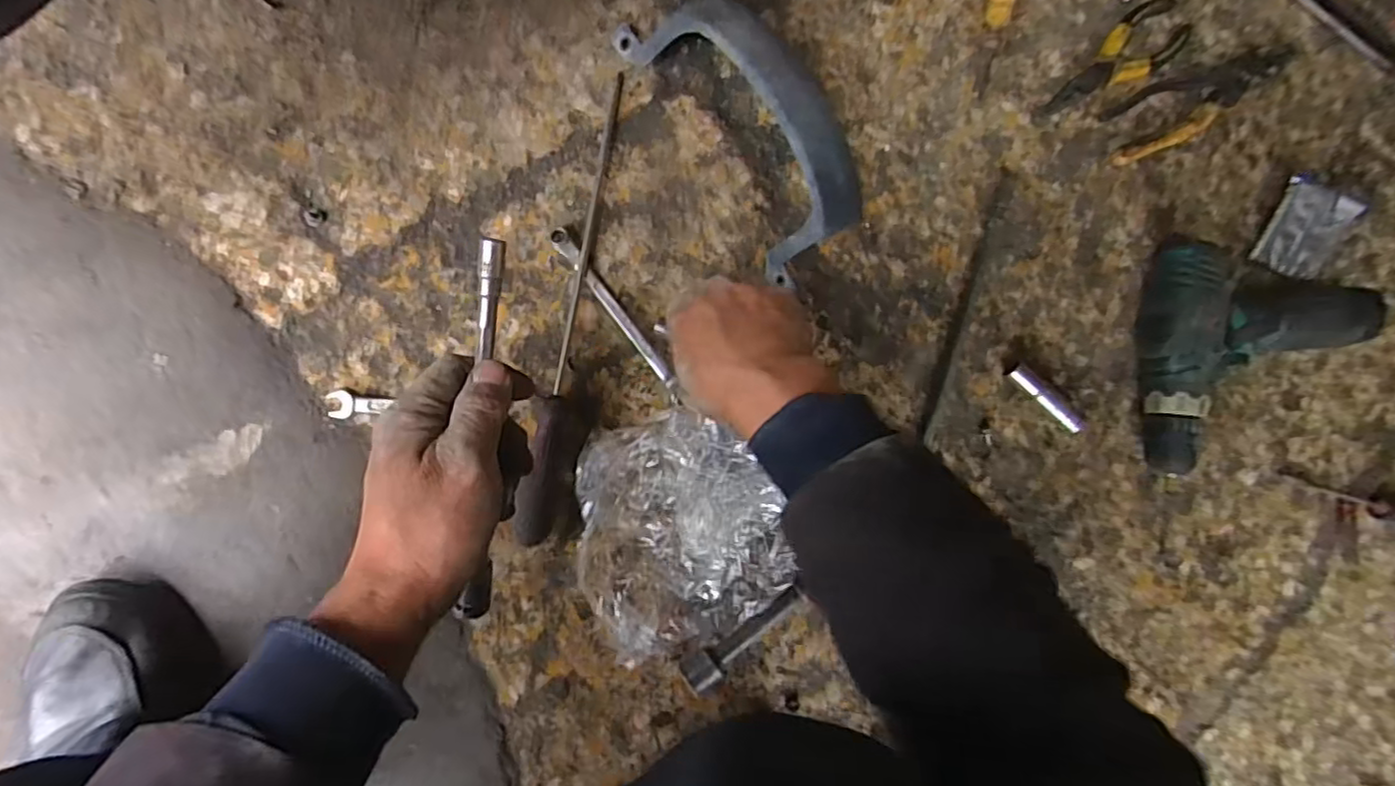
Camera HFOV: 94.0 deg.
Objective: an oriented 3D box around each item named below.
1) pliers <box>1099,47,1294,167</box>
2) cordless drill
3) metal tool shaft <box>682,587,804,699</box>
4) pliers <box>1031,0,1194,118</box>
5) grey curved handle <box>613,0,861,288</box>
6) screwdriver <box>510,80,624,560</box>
[{"bbox_3d":[0.431,-0.252,0.563,0.178,0.024,0.054,-24,94,-9],"label":"pliers"},{"bbox_3d":[0.473,-0.016,0.558,0.201,0.055,0.201,13,88,-9],"label":"cordless drill"},{"bbox_3d":[0.036,0.186,0.496,0.107,0.024,0.026,-36,96,-8],"label":"metal tool shaft"},{"bbox_3d":[0.354,-0.281,0.551,0.165,0.013,0.050,-35,96,-8],"label":"pliers"},{"bbox_3d":[0.044,-0.202,0.486,0.105,0.053,0.227,-34,96,-8],"label":"grey curved handle"},{"bbox_3d":[-0.091,-0.065,0.473,0.025,0.031,0.345,10,89,-9],"label":"screwdriver"}]

